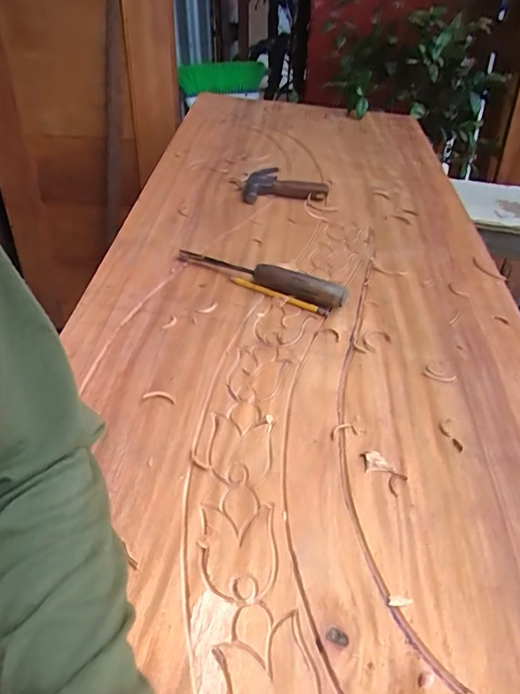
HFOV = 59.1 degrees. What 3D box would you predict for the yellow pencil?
[{"bbox_3d":[0.024,-0.068,0.615,0.141,0.010,0.010,21,46,15],"label":"yellow pencil"}]

